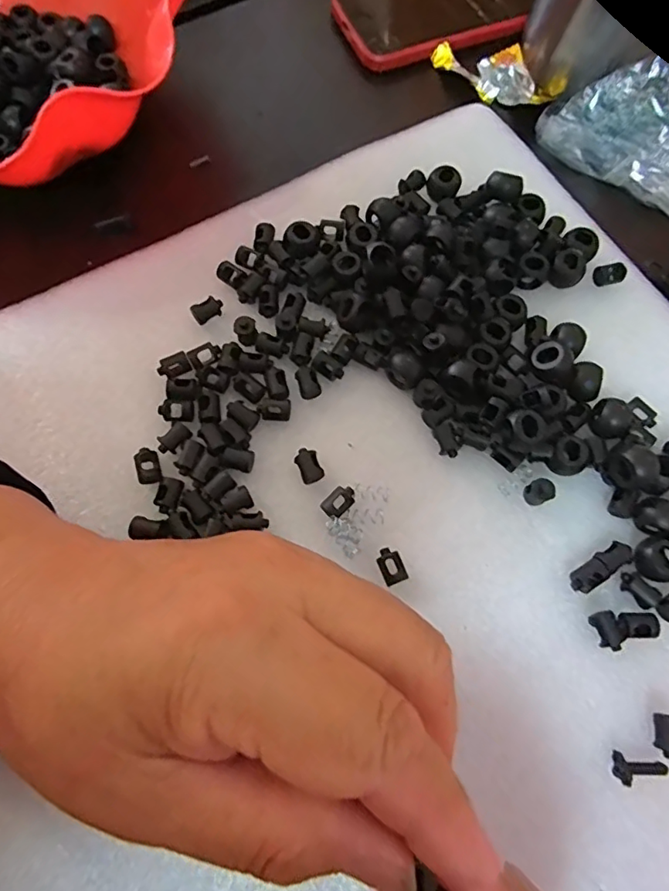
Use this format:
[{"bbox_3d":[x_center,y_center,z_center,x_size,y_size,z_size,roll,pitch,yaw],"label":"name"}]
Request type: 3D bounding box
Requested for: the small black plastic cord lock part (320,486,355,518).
[{"bbox_3d":[0.002,0.024,0.223,0.009,0.008,0.015,43,76,12],"label":"small black plastic cord lock part"}]

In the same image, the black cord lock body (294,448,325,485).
[{"bbox_3d":[-0.011,0.009,0.229,0.010,0.008,0.014,-23,74,-8],"label":"black cord lock body"}]

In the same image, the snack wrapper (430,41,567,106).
[{"bbox_3d":[0.096,-0.222,0.313,0.076,0.015,0.028,42,76,12],"label":"snack wrapper"}]

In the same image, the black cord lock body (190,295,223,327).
[{"bbox_3d":[-0.061,-0.065,0.253,0.014,0.005,0.009,-32,75,-10],"label":"black cord lock body"}]

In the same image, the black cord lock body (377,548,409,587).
[{"bbox_3d":[0.023,0.049,0.215,0.009,0.007,0.015,-23,74,-8],"label":"black cord lock body"}]

